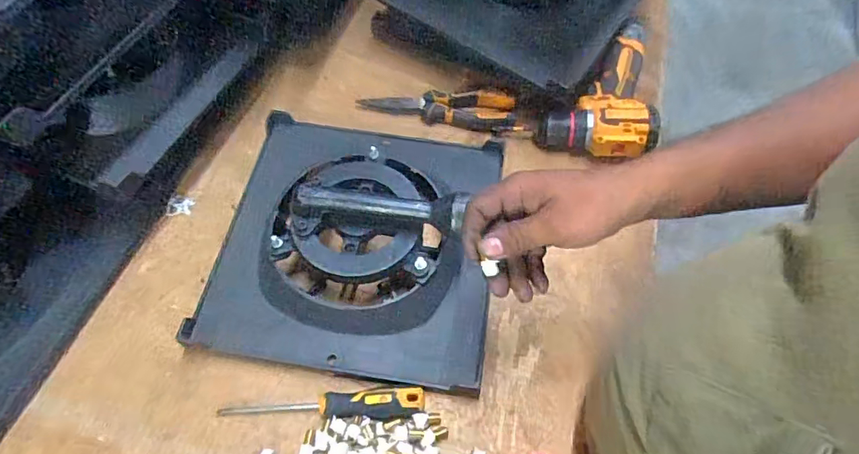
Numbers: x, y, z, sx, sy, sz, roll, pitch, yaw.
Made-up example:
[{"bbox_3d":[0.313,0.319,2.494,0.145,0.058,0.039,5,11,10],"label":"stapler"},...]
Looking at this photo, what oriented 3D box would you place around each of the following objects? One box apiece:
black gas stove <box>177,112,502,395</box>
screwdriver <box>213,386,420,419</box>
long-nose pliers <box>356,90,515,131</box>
[{"bbox_3d":[-0.080,-0.005,0.524,0.301,0.099,0.295,7,60,3],"label":"black gas stove"},{"bbox_3d":[-0.102,0.166,0.467,0.191,0.022,0.026,1,60,0],"label":"screwdriver"},{"bbox_3d":[0.010,-0.159,0.657,0.201,0.033,0.052,9,60,4],"label":"long-nose pliers"}]

